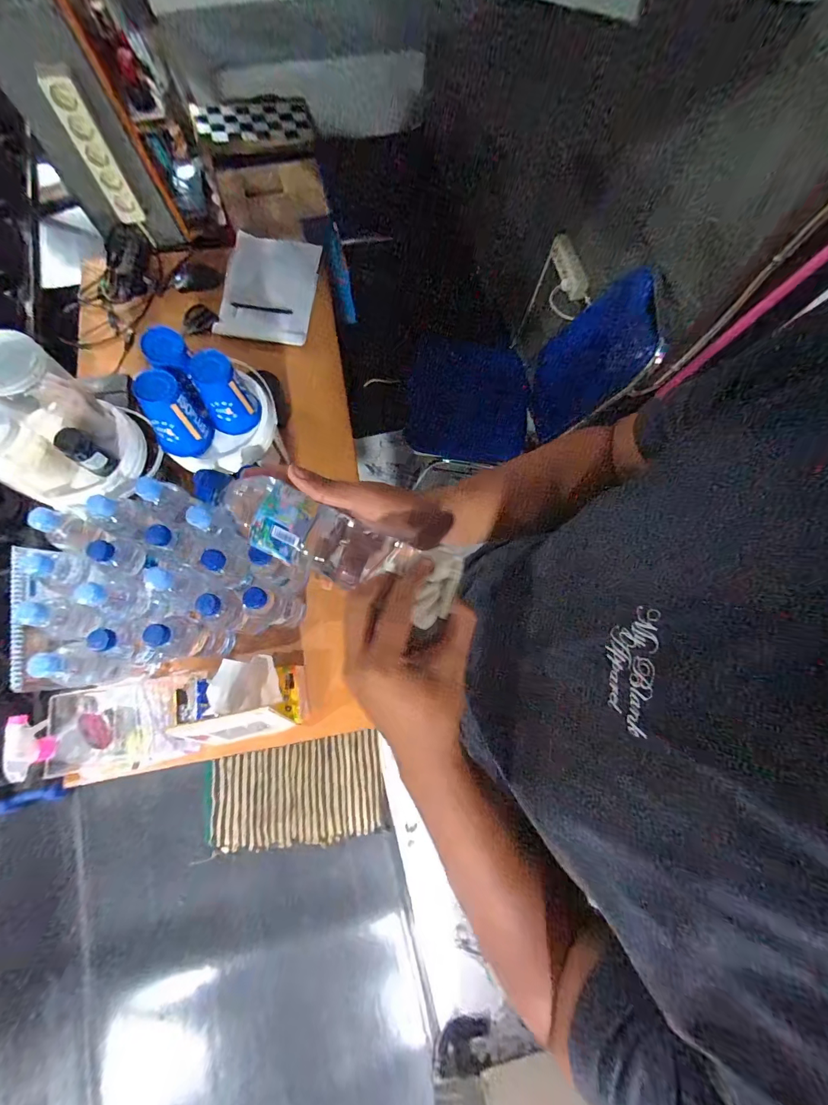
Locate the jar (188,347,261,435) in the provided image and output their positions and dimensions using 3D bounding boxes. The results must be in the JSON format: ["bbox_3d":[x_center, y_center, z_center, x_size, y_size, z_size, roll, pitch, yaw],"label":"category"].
[{"bbox_3d":[-0.309,-0.255,0.648,0.079,0.124,0.069,-32,79,-9],"label":"jar"}]

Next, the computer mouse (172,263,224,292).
[{"bbox_3d":[-0.585,-0.742,1.083,0.125,0.048,0.051,-24,77,-20],"label":"computer mouse"}]

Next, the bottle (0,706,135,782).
[{"bbox_3d":[-0.566,0.307,0.667,0.061,0.195,0.093,-8,76,-4],"label":"bottle"}]

